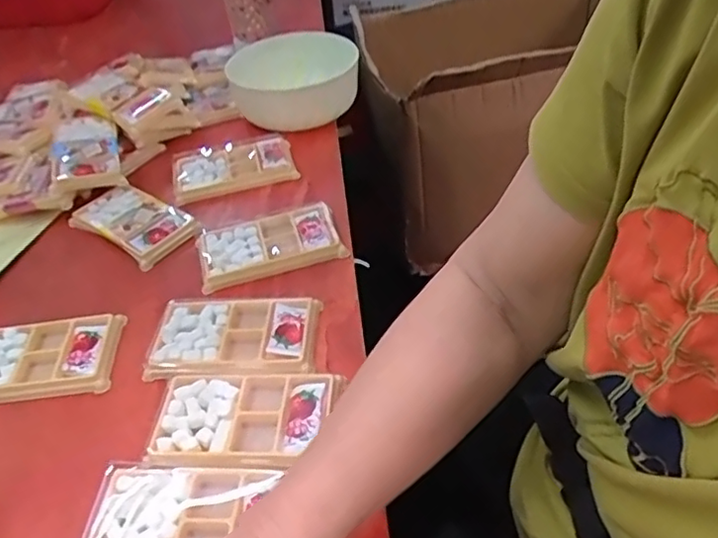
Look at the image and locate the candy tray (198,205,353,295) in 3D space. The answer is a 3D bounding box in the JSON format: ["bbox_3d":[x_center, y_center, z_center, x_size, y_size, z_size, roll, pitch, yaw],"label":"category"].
[{"bbox_3d":[-0.087,-0.026,0.590,0.136,0.014,0.081,-15,43,-9],"label":"candy tray"}]

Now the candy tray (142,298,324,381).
[{"bbox_3d":[-0.103,0.055,0.506,0.133,0.013,0.079,-2,43,6],"label":"candy tray"}]

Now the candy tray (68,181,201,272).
[{"bbox_3d":[-0.233,-0.051,0.635,0.129,0.015,0.075,27,53,31],"label":"candy tray"}]

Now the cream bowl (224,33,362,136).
[{"bbox_3d":[-0.086,-0.243,0.783,0.150,0.076,0.130,-24,45,-17],"label":"cream bowl"}]

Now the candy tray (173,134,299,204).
[{"bbox_3d":[-0.143,-0.119,0.692,0.134,0.016,0.088,-17,44,-10],"label":"candy tray"}]

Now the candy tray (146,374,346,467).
[{"bbox_3d":[-0.084,0.109,0.447,0.128,0.013,0.075,-3,43,4],"label":"candy tray"}]

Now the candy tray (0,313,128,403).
[{"bbox_3d":[-0.271,0.075,0.510,0.131,0.016,0.074,-7,43,0],"label":"candy tray"}]

